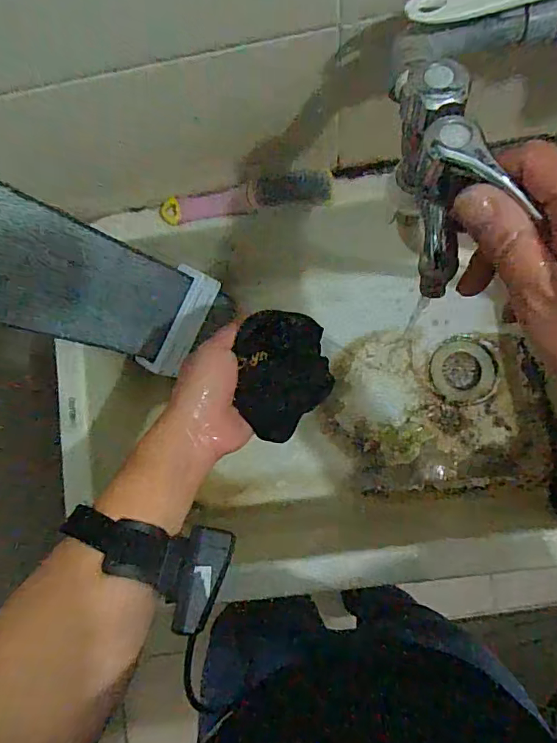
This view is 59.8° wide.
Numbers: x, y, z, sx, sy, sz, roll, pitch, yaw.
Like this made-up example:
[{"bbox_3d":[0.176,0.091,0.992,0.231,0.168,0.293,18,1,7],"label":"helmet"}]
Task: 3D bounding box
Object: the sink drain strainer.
[{"bbox_3d":[0.249,0.000,0.653,0.083,0.007,0.086,3,83,6],"label":"sink drain strainer"}]

